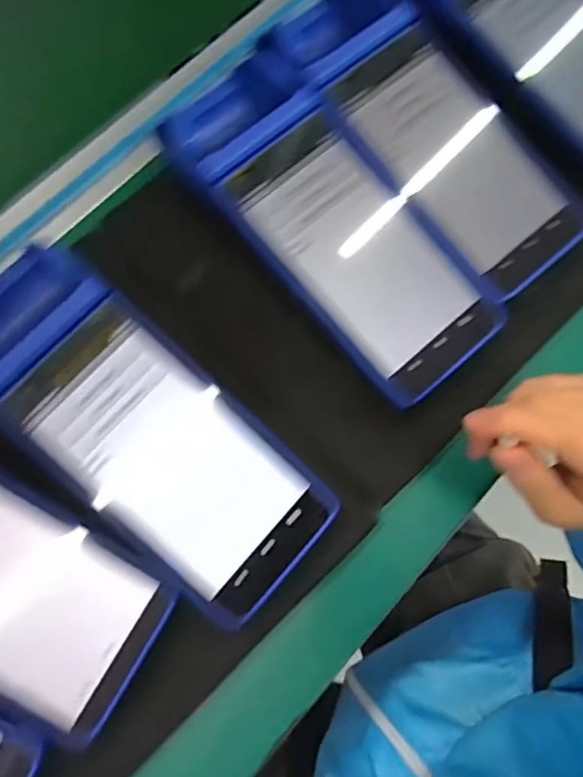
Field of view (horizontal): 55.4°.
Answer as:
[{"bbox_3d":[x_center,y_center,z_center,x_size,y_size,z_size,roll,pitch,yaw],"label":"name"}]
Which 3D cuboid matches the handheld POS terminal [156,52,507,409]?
[{"bbox_3d":[0.022,-0.092,0.310,0.085,0.030,0.208,-39,80,-8],"label":"handheld POS terminal"}]

